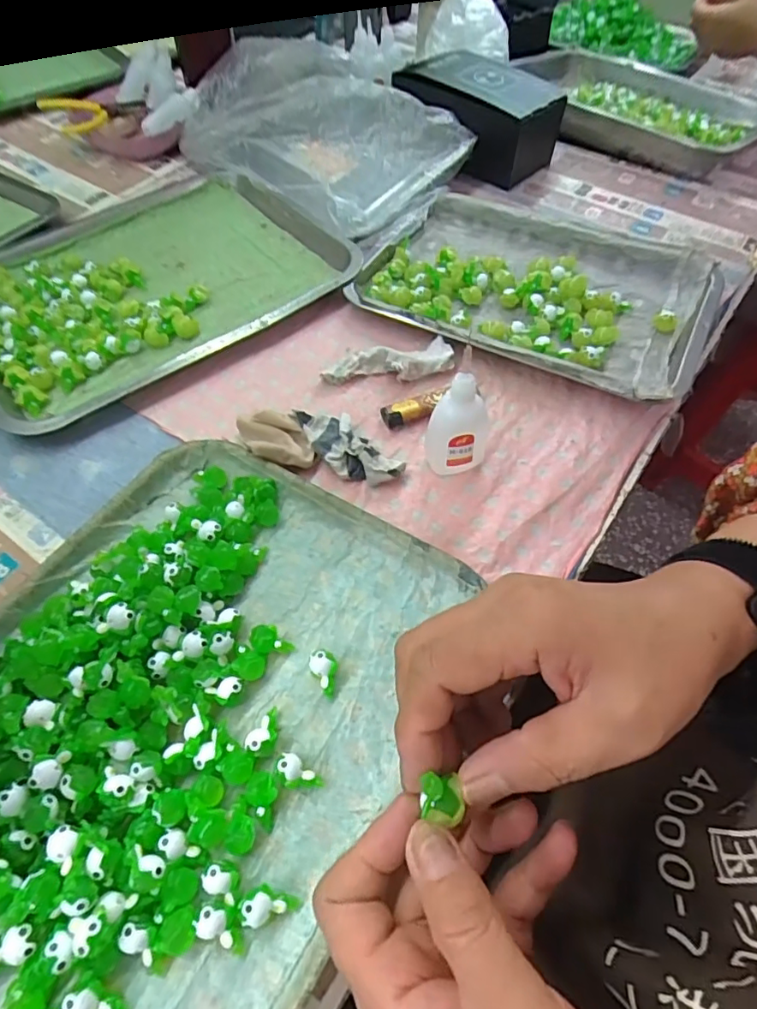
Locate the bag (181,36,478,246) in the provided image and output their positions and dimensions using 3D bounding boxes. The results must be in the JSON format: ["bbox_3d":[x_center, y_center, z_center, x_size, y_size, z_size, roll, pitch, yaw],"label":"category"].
[{"bbox_3d":[-0.070,-0.407,0.587,0.345,0.067,0.210,37,64,20],"label":"bag"}]

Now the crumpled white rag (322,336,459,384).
[{"bbox_3d":[0.008,-0.120,0.453,0.108,0.021,0.037,-5,58,-5],"label":"crumpled white rag"}]

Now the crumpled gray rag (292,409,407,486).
[{"bbox_3d":[-0.027,-0.043,0.402,0.088,0.025,0.036,35,63,19],"label":"crumpled gray rag"}]

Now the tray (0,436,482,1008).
[{"bbox_3d":[-0.123,0.119,0.294,0.269,0.036,0.345,24,60,13],"label":"tray"}]

